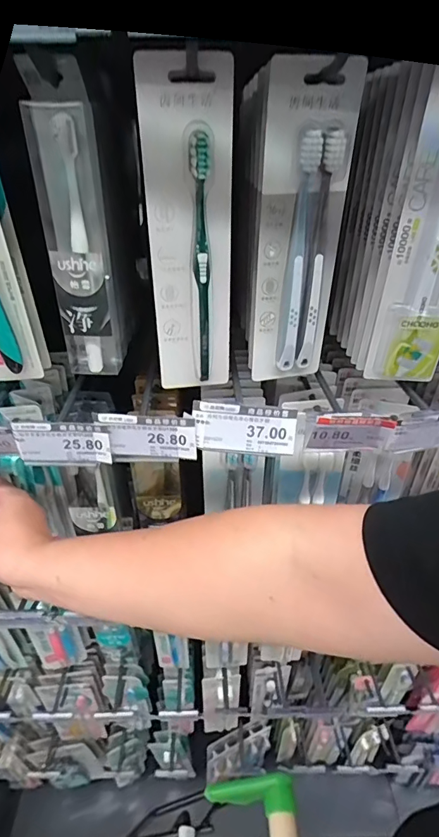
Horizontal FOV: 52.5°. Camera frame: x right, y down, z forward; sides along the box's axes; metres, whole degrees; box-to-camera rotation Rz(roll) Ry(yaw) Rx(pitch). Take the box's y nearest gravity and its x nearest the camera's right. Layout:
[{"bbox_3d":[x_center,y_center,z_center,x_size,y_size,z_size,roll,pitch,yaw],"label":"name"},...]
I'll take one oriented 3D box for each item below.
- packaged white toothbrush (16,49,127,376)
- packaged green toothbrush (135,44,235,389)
[{"bbox_3d":[-0.107,-0.135,0.337,0.044,0.213,0.035,-12,38,-16],"label":"packaged white toothbrush"},{"bbox_3d":[-0.021,-0.131,0.343,0.063,0.233,0.023,-2,36,-4],"label":"packaged green toothbrush"}]

